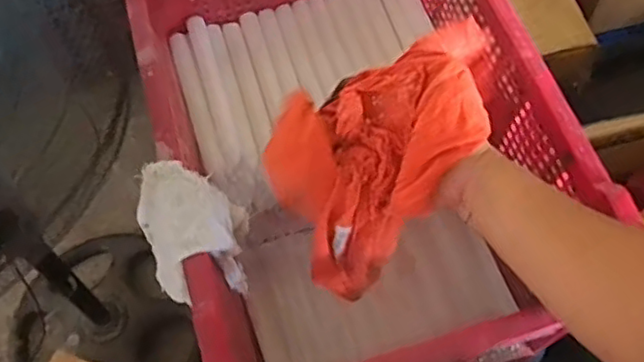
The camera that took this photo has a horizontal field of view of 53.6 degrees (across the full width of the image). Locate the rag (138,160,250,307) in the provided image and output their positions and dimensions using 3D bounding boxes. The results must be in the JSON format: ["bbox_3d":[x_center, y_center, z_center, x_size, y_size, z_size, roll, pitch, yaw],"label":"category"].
[{"bbox_3d":[-0.108,0.041,0.562,0.090,0.089,0.119,-27,66,-13],"label":"rag"}]

